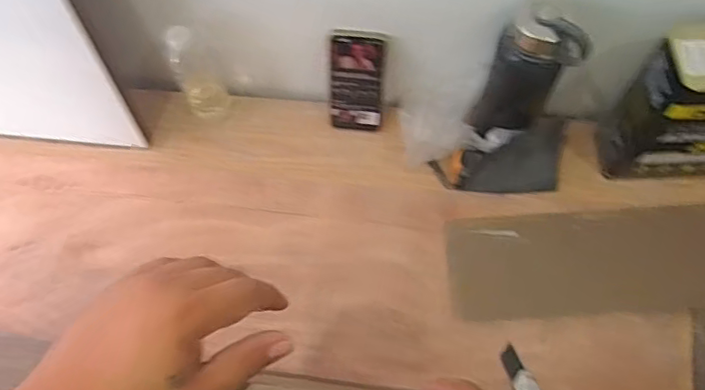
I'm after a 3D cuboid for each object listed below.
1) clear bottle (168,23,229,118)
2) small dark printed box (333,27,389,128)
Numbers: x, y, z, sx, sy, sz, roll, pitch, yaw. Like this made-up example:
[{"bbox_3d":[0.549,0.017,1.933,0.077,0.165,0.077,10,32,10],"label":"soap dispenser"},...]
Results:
[{"bbox_3d":[-0.235,-0.187,0.825,0.061,0.192,0.080,-27,68,-8],"label":"clear bottle"},{"bbox_3d":[0.009,-0.162,0.809,0.075,0.163,0.017,6,46,2],"label":"small dark printed box"}]

